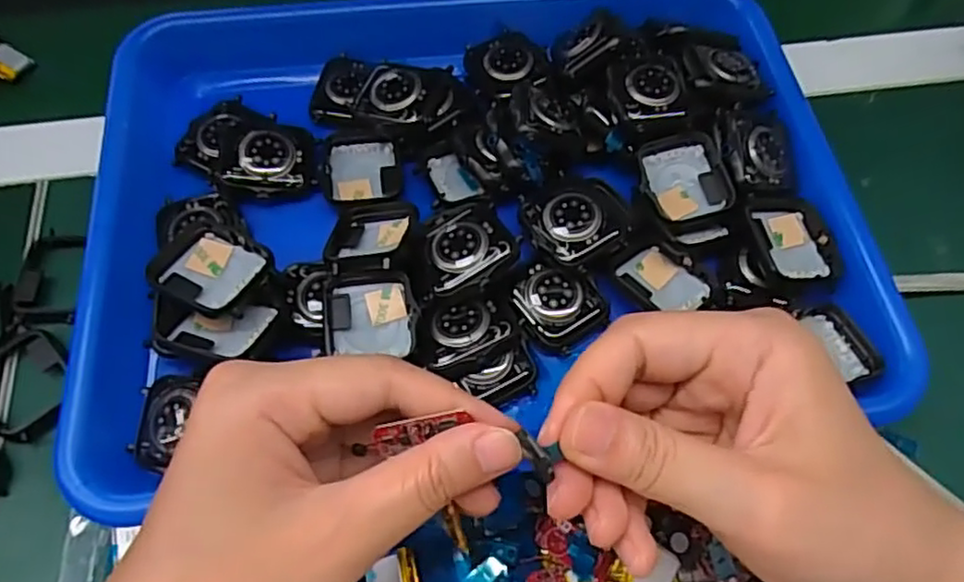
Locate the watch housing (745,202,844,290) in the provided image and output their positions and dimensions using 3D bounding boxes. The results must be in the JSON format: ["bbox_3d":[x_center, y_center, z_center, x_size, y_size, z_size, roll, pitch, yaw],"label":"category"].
[{"bbox_3d":[0.134,-0.021,0.286,0.035,0.013,0.040,-9,63,-5],"label":"watch housing"}]

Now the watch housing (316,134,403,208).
[{"bbox_3d":[-0.057,-0.058,0.313,0.038,0.008,0.041,-9,63,-5],"label":"watch housing"}]

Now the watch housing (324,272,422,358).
[{"bbox_3d":[-0.045,0.010,0.270,0.036,0.010,0.037,-7,62,-4],"label":"watch housing"}]

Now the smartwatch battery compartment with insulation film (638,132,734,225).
[{"bbox_3d":[0.091,-0.051,0.300,0.037,0.010,0.039,-18,72,1],"label":"smartwatch battery compartment with insulation film"}]

